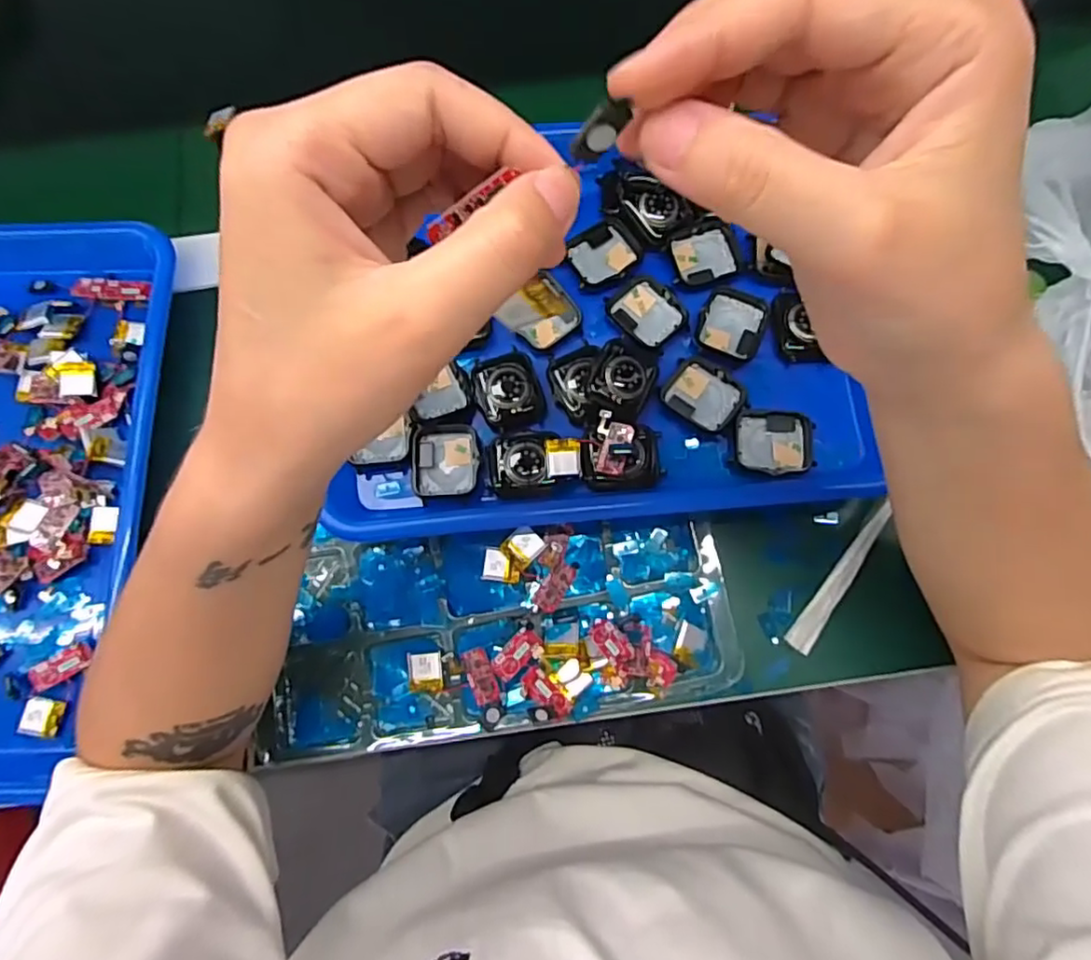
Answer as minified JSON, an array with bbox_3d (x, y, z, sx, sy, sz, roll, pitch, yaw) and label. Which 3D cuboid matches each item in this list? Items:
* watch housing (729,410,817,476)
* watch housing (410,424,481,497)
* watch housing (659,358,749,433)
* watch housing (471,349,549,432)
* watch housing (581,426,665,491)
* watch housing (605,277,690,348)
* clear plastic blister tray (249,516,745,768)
[{"bbox_3d":[0.128,-0.020,0.349,0.043,0.015,0.035,6,76,2],"label":"watch housing"},{"bbox_3d":[-0.056,-0.011,0.346,0.036,0.009,0.040,-5,76,0],"label":"watch housing"},{"bbox_3d":[0.090,-0.049,0.354,0.043,0.006,0.034,33,79,9],"label":"watch housing"},{"bbox_3d":[-0.022,-0.052,0.351,0.037,0.008,0.046,-20,76,-4],"label":"watch housing"},{"bbox_3d":[0.043,-0.012,0.347,0.046,0.016,0.034,-1,76,1],"label":"watch housing"},{"bbox_3d":[0.059,-0.099,0.364,0.035,0.006,0.042,-40,79,-9],"label":"watch housing"},{"bbox_3d":[-0.025,0.080,0.343,0.248,0.025,0.122,-8,76,-1],"label":"clear plastic blister tray"}]

